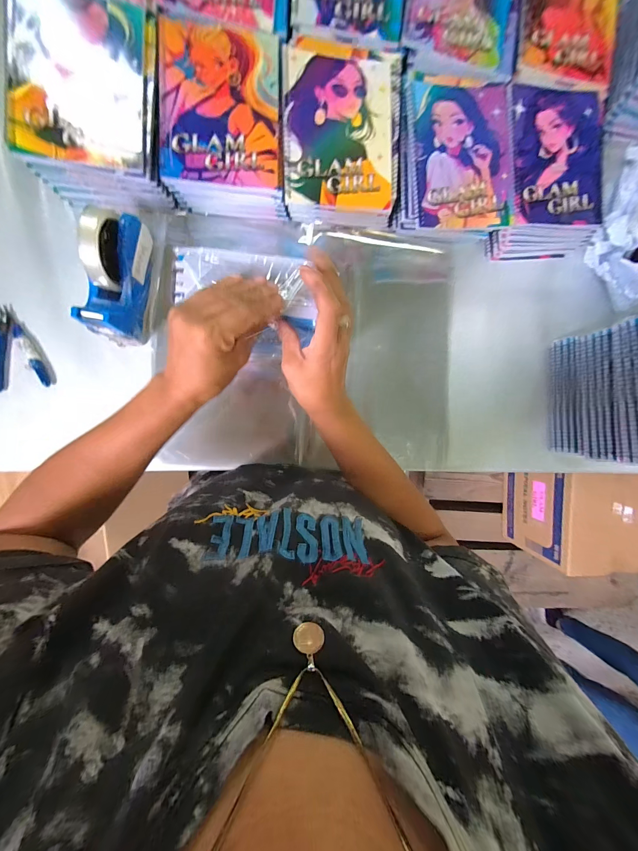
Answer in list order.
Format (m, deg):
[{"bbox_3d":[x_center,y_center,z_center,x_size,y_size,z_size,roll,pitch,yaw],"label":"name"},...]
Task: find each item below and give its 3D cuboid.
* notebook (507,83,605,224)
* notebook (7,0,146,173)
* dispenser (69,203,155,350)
[{"bbox_3d":[0.360,-0.403,0.436,0.155,0.009,0.194,-4,93,-7],"label":"notebook"},{"bbox_3d":[-0.287,-0.423,0.351,0.142,0.009,0.196,1,92,-7],"label":"notebook"},{"bbox_3d":[-0.266,-0.197,0.394,0.053,0.110,0.156,12,91,-7],"label":"dispenser"}]

